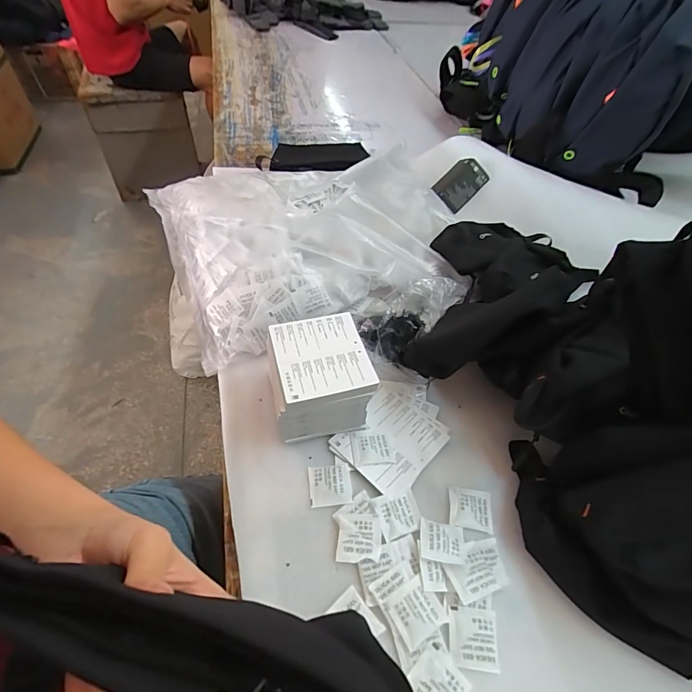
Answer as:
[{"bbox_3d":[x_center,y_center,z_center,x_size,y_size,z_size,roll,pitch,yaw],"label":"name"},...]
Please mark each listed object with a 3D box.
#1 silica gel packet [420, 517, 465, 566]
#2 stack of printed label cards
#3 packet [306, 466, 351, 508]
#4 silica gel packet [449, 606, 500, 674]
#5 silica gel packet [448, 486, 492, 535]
[{"bbox_3d":[0.088,0.177,0.355,0.040,0.008,0.036,10,52,6],"label":"silica gel packet"},{"bbox_3d":[-0.028,0.033,0.421,0.097,0.078,0.101,-10,53,-9],"label":"stack of printed label cards"},{"bbox_3d":[-0.016,0.138,0.387,0.042,0.004,0.038,-4,52,-4],"label":"packet"},{"bbox_3d":[0.104,0.238,0.319,0.039,0.005,0.040,6,52,3],"label":"silica gel packet"},{"bbox_3d":[0.123,0.160,0.386,0.042,0.008,0.039,7,52,4],"label":"silica gel packet"}]

